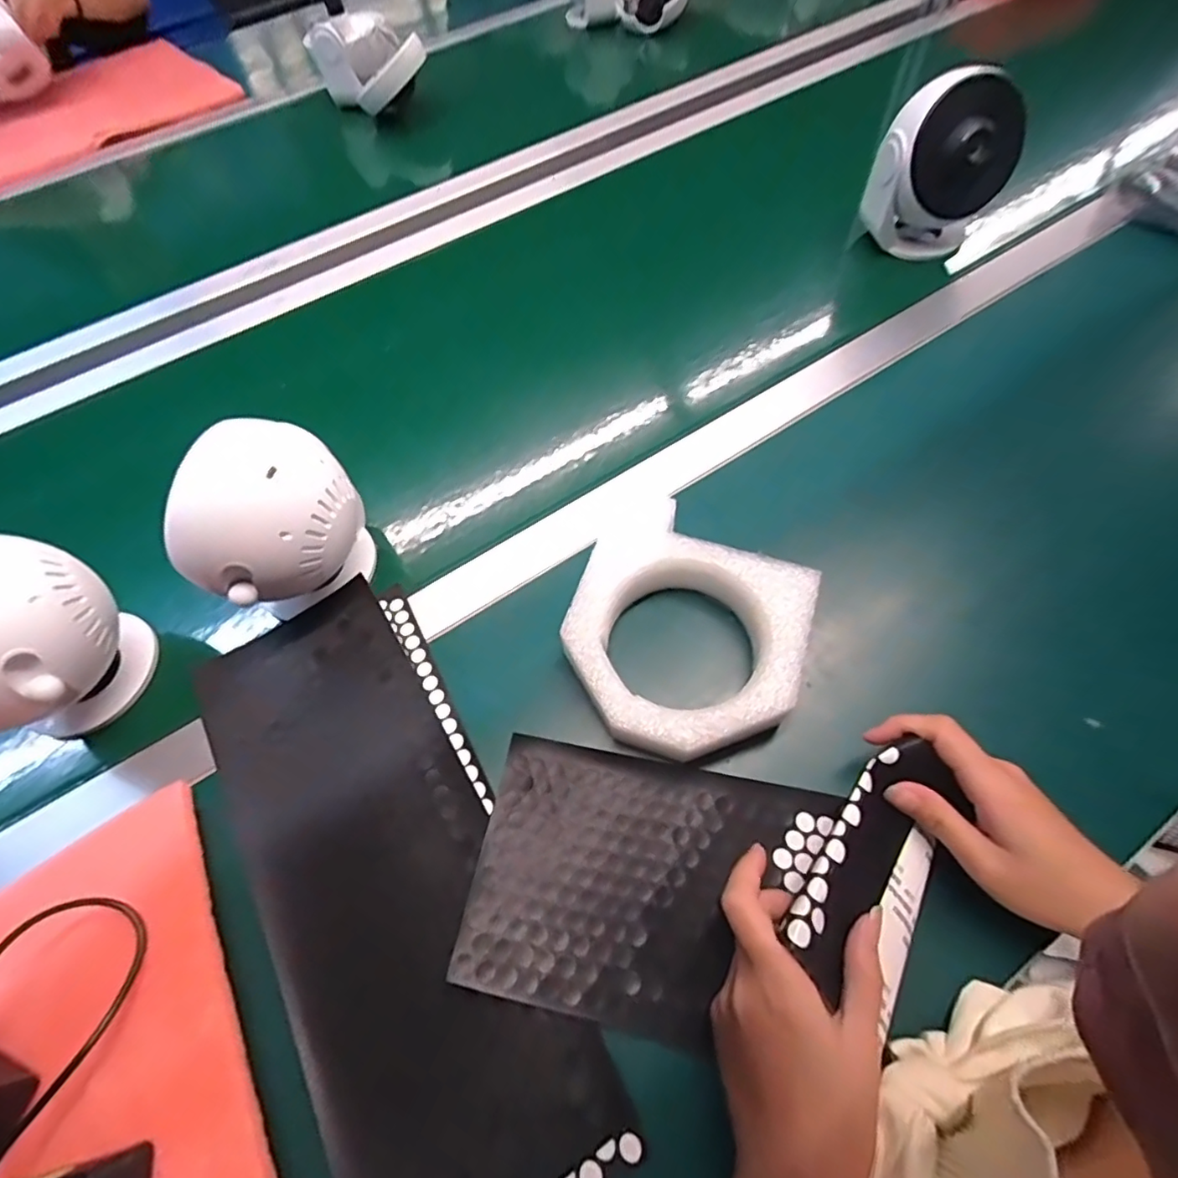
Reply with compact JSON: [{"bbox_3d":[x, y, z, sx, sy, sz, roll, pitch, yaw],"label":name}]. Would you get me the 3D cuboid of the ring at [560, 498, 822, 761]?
[{"bbox_3d":[0.061,0.029,0.372,0.144,0.045,0.160,16,63,13],"label":"ring"}]

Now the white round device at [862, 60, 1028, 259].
[{"bbox_3d":[0.337,-0.396,0.553,0.113,0.152,0.109,25,66,17],"label":"white round device"}]

